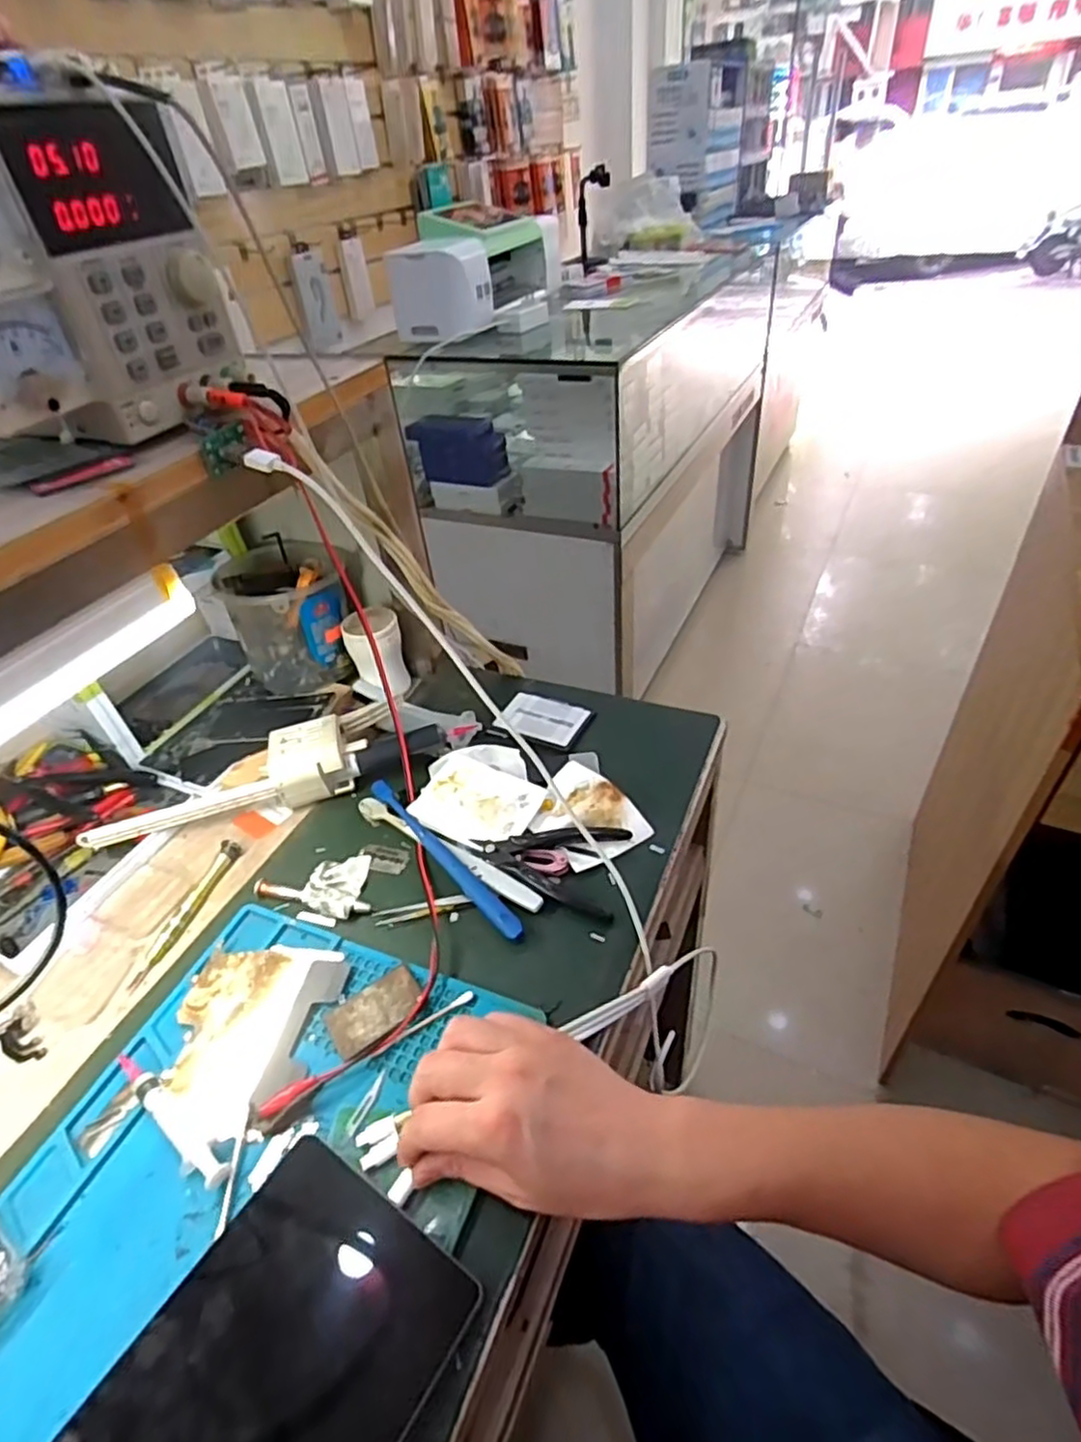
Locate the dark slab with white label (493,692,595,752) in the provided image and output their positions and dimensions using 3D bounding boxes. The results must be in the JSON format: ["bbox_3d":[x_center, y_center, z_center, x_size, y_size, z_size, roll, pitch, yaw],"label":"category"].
[{"bbox_3d":[0.002,-0.002,0.647,0.083,0.006,0.064,19,47,27],"label":"dark slab with white label"}]

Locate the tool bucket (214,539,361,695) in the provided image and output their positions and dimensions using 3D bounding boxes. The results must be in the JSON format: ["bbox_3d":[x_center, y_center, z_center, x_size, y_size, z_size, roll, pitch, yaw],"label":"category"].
[{"bbox_3d":[-0.253,-0.105,0.701,0.109,0.116,0.114,-4,41,3],"label":"tool bucket"}]

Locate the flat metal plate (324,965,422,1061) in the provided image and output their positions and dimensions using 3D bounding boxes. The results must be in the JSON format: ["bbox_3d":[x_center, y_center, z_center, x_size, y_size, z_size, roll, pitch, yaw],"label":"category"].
[{"bbox_3d":[-0.107,0.189,0.446,0.060,0.004,0.040,-28,45,-23],"label":"flat metal plate"}]

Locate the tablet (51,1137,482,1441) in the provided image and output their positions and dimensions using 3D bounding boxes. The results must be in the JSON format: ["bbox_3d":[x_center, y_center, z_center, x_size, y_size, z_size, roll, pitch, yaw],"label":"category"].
[{"bbox_3d":[-0.135,0.311,0.294,0.128,0.008,0.202,20,47,28],"label":"tablet"}]

